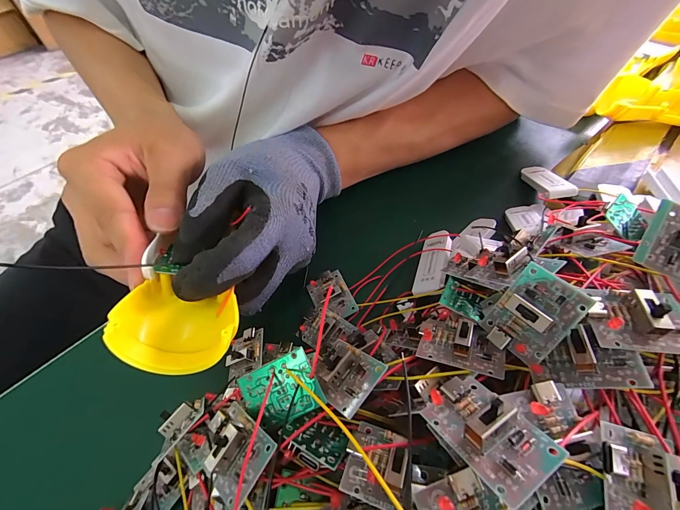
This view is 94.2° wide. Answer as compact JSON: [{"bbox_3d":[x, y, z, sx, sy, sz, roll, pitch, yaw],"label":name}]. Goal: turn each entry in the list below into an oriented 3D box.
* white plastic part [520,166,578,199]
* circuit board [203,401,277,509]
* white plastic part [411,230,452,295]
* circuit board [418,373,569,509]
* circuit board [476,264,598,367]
[{"bbox_3d":[0.167,-0.061,0.259,0.021,0.009,0.054,-3,35,1],"label":"white plastic part"},{"bbox_3d":[-0.044,0.078,0.127,0.033,0.014,0.026,29,61,21],"label":"circuit board"},{"bbox_3d":[0.065,0.003,0.222,0.022,0.004,0.058,-16,37,41],"label":"white plastic part"},{"bbox_3d":[0.046,0.052,0.098,0.025,0.010,0.036,-24,30,-19],"label":"circuit board"},{"bbox_3d":[0.074,0.023,0.124,0.010,0.036,0.026,13,24,-44],"label":"circuit board"}]

